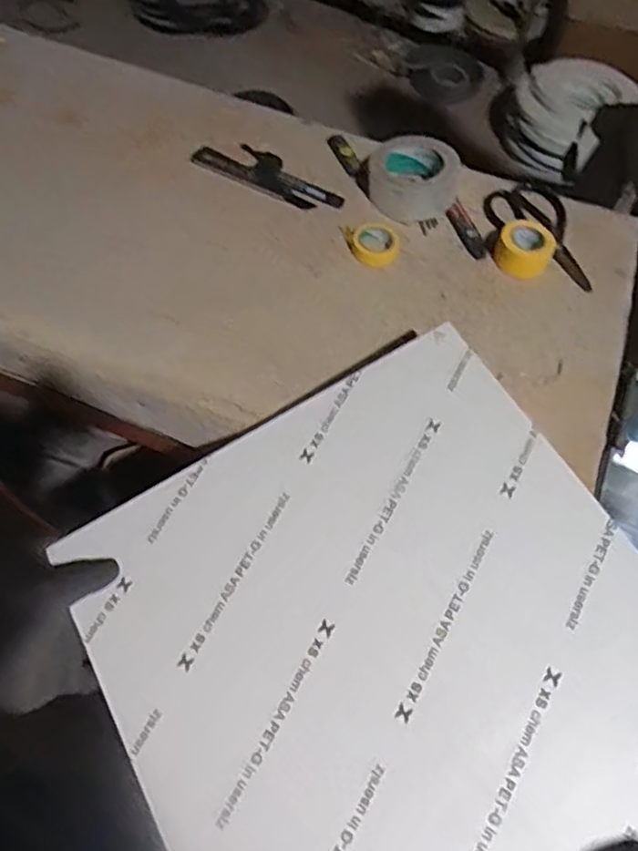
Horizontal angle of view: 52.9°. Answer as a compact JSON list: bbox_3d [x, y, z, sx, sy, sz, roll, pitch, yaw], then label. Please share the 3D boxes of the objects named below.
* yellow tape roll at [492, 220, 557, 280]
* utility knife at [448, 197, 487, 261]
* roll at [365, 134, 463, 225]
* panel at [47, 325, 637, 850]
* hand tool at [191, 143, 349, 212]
[{"bbox_3d":[0.252,-0.217,0.788,0.067,0.034,0.071,5,59,-9],"label":"yellow tape roll"},{"bbox_3d":[0.190,-0.252,0.827,0.030,0.011,0.094,-15,63,-12],"label":"utility knife"},{"bbox_3d":[0.121,-0.327,0.834,0.109,0.048,0.118,5,59,-9],"label":"roll"},{"bbox_3d":[0.083,0.226,0.507,0.436,0.012,0.556,-30,67,-8],"label":"panel"},{"bbox_3d":[-0.060,-0.336,0.847,0.201,0.022,0.068,22,61,8],"label":"hand tool"}]

